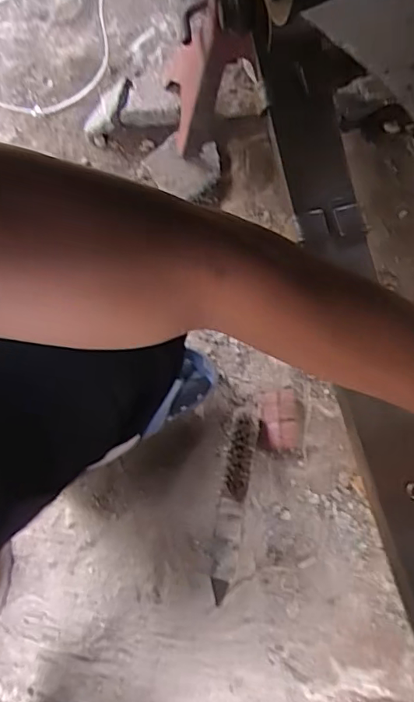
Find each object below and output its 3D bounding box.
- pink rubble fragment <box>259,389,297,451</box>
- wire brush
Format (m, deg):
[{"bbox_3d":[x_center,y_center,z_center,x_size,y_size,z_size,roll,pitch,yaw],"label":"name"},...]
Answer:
[{"bbox_3d":[0.096,0.089,0.691,0.049,0.017,0.080,1,70,2],"label":"pink rubble fragment"},{"bbox_3d":[0.032,0.191,0.653,0.032,0.052,0.217,9,71,5],"label":"wire brush"}]

